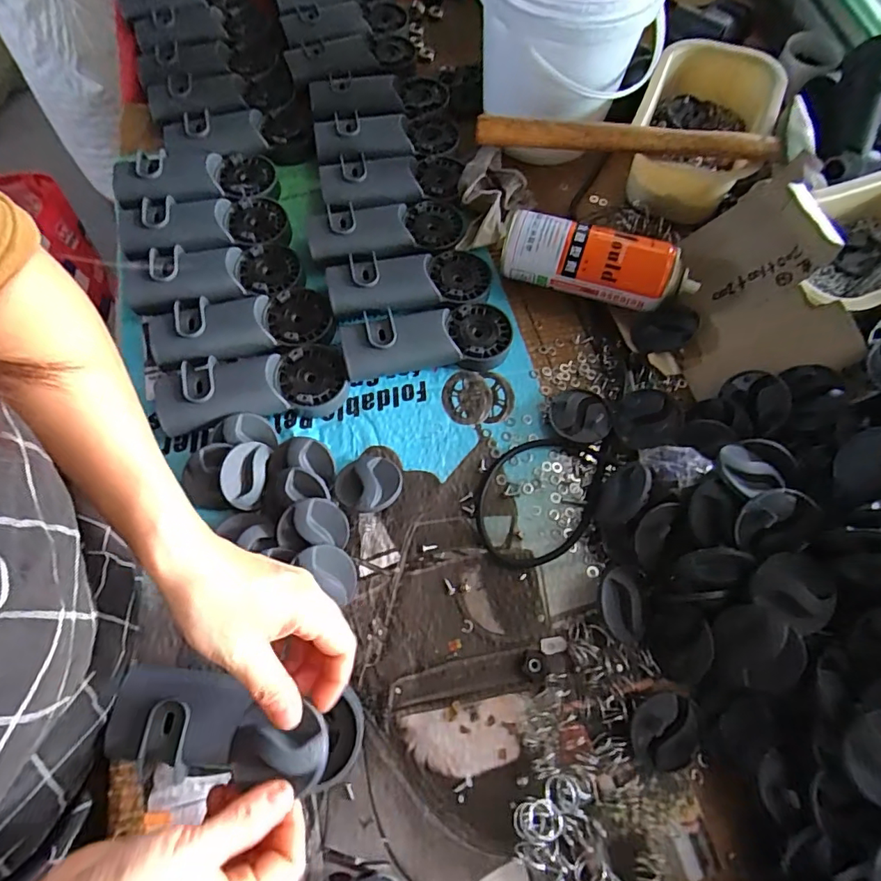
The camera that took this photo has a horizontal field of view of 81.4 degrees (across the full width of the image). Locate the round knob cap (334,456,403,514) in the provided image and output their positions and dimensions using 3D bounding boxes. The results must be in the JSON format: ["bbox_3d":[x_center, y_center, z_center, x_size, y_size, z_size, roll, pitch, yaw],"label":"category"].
[{"bbox_3d":[-0.061,0.036,0.440,0.059,0.016,0.059,3,40,-3],"label":"round knob cap"}]

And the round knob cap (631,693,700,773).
[{"bbox_3d":[0.167,0.216,0.378,0.051,0.021,0.053,0,69,0],"label":"round knob cap"}]

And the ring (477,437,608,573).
[{"bbox_3d":[0.085,0.052,0.447,0.097,0.011,0.126,19,70,7],"label":"ring"}]

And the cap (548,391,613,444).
[{"bbox_3d":[0.130,-0.022,0.478,0.054,0.018,0.052,0,69,0],"label":"cap"}]

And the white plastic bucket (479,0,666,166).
[{"bbox_3d":[0.128,-0.421,0.531,0.186,0.155,0.169,17,70,6],"label":"white plastic bucket"}]

